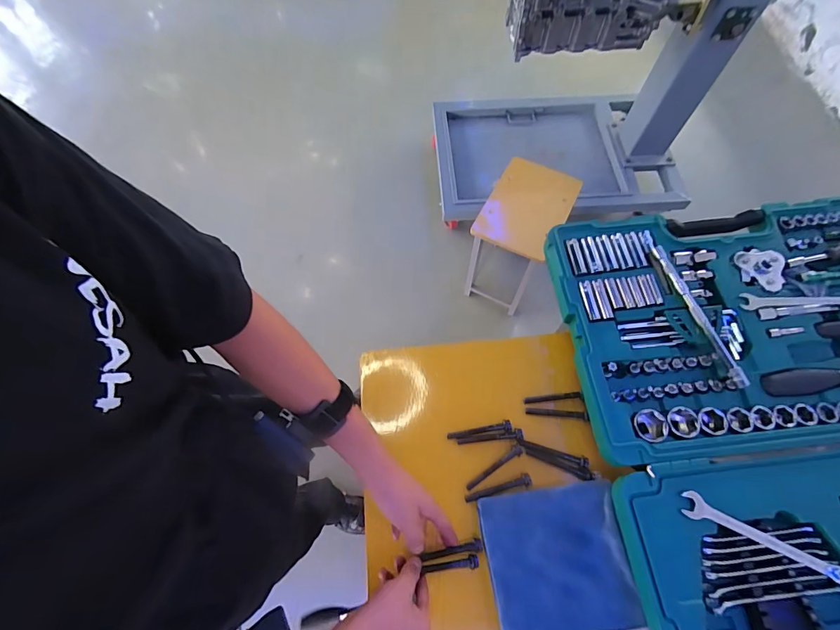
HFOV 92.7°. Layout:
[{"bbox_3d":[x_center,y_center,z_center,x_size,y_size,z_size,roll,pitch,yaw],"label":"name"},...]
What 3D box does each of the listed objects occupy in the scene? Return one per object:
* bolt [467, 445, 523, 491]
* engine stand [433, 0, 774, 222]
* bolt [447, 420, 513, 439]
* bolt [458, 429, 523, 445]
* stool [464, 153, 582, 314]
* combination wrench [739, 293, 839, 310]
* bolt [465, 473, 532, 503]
[{"bbox_3d":[0.105,0.216,0.567,0.094,0.009,0.014,-29,68,-13],"label":"bolt"},{"bbox_3d":[0.532,-0.793,1.396,0.882,0.814,0.590,-2,64,-1],"label":"engine stand"},{"bbox_3d":[0.087,0.170,0.588,0.093,0.011,0.015,-7,65,-3],"label":"bolt"},{"bbox_3d":[0.103,0.180,0.582,0.093,0.009,0.014,-7,64,-3],"label":"bolt"},{"bbox_3d":[0.318,-0.251,1.371,0.251,0.387,0.312,22,66,10],"label":"stool"},{"bbox_3d":[0.562,-0.021,0.586,0.184,0.006,0.026,-1,64,0],"label":"combination wrench"},{"bbox_3d":[0.108,0.239,0.553,0.092,0.012,0.015,-14,65,-6],"label":"bolt"}]

